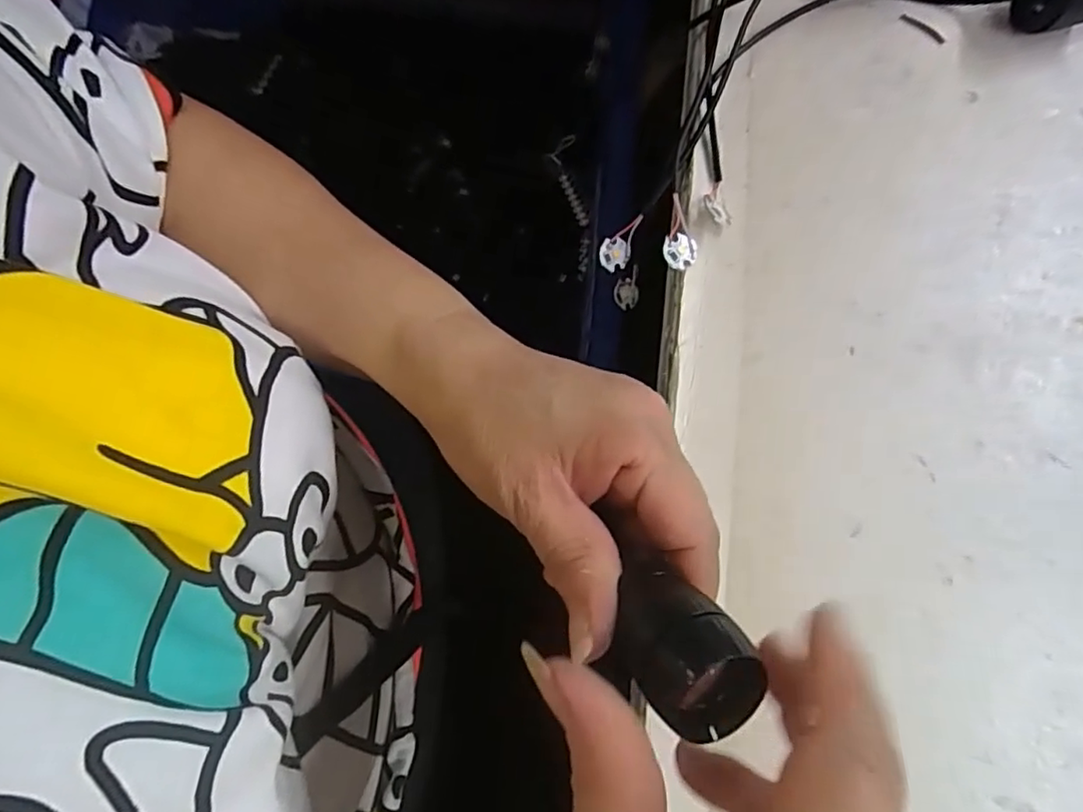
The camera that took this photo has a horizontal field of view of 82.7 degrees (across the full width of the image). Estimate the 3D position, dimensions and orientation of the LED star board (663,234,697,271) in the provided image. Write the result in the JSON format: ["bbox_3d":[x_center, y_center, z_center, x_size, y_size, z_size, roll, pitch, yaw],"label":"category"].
[{"bbox_3d":[0.057,-0.064,0.254,0.015,0.004,0.014,-19,95,-14],"label":"LED star board"}]

